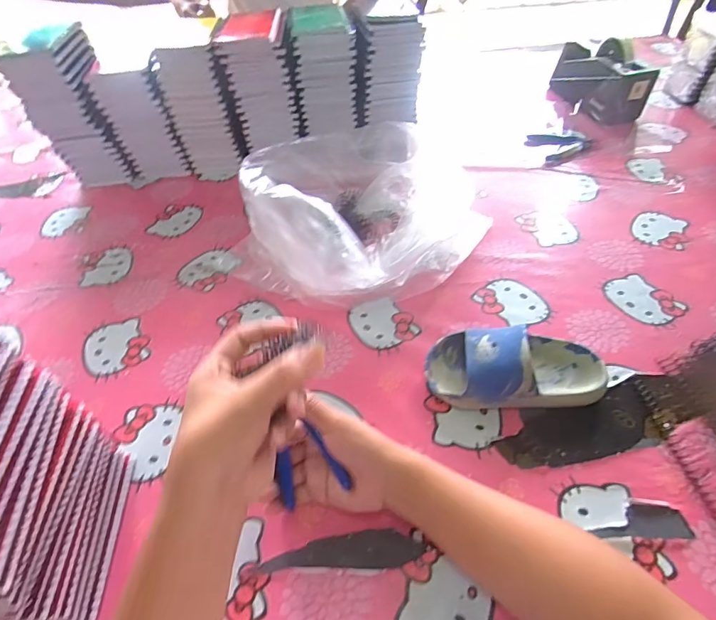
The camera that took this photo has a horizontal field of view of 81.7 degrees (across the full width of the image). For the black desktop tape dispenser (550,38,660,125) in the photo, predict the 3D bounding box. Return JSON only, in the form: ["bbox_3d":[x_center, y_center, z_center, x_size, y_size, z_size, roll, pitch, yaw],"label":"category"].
[{"bbox_3d":[0.472,-0.457,0.817,0.073,0.111,0.201,-13,49,-9],"label":"black desktop tape dispenser"}]

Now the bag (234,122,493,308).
[{"bbox_3d":[0.021,-0.153,0.567,0.278,0.123,0.323,21,53,21],"label":"bag"}]

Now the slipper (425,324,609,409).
[{"bbox_3d":[0.159,0.053,0.418,0.171,0.061,0.078,1,48,4],"label":"slipper"}]

